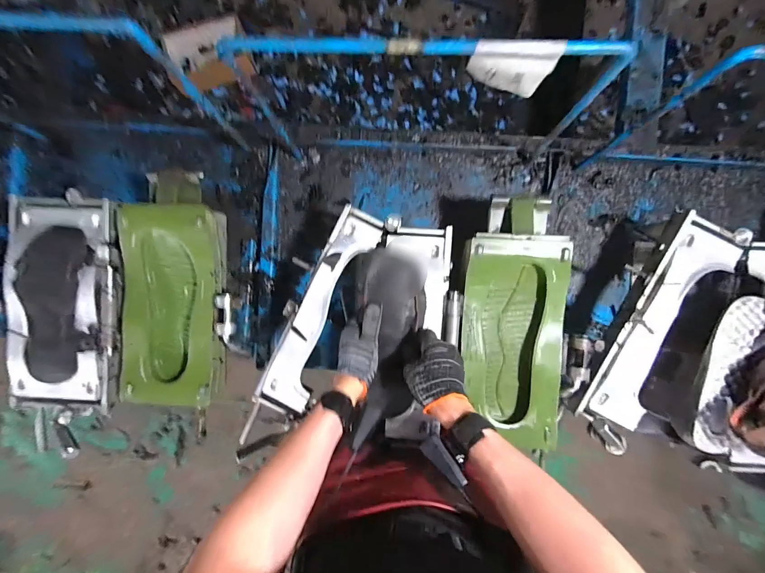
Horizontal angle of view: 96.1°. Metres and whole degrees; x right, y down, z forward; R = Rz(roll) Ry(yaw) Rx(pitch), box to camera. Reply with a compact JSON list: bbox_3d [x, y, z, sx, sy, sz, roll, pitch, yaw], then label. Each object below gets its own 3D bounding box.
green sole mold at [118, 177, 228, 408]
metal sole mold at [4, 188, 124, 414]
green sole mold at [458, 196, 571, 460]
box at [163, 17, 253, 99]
[{"bbox_3d":[-0.386,0.006,0.643,0.180,0.068,0.415,3,91,1],"label":"green sole mold"},{"bbox_3d":[-0.585,0.035,0.633,0.209,0.039,0.403,3,91,1],"label":"metal sole mold"},{"bbox_3d":[0.218,0.059,0.581,0.162,0.061,0.402,1,91,1],"label":"green sole mold"},{"bbox_3d":[-0.745,-0.973,1.461,0.352,0.082,0.242,-7,91,1],"label":"box"}]

